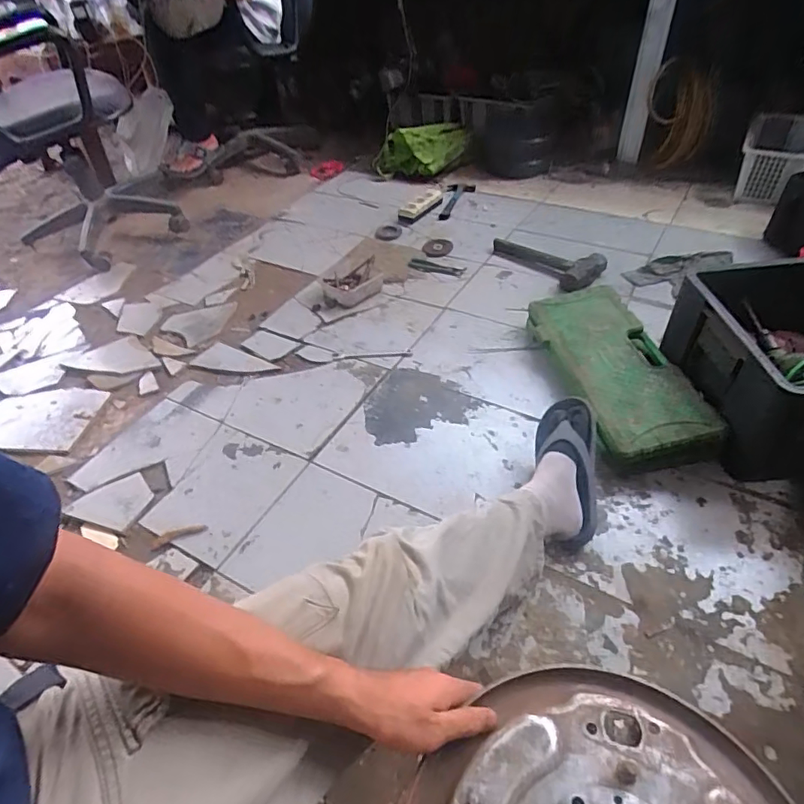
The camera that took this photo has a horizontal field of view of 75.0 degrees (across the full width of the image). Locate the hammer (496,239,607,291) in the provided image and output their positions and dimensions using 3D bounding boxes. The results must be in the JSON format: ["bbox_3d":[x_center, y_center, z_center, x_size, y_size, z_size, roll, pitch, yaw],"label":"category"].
[{"bbox_3d":[0.401,-0.410,1.475,0.162,0.046,0.353,-29,48,-22],"label":"hammer"}]

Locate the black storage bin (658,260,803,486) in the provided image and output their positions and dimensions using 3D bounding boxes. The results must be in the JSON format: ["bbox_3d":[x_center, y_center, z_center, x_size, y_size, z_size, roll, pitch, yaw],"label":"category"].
[{"bbox_3d":[0.701,-0.067,0.956,0.327,0.233,0.396,-5,44,0],"label":"black storage bin"}]

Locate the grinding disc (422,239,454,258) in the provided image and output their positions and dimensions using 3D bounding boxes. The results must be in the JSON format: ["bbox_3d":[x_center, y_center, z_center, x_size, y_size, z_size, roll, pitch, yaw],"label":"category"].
[{"bbox_3d":[0.109,-0.469,1.600,0.087,0.011,0.105,21,54,22],"label":"grinding disc"}]

